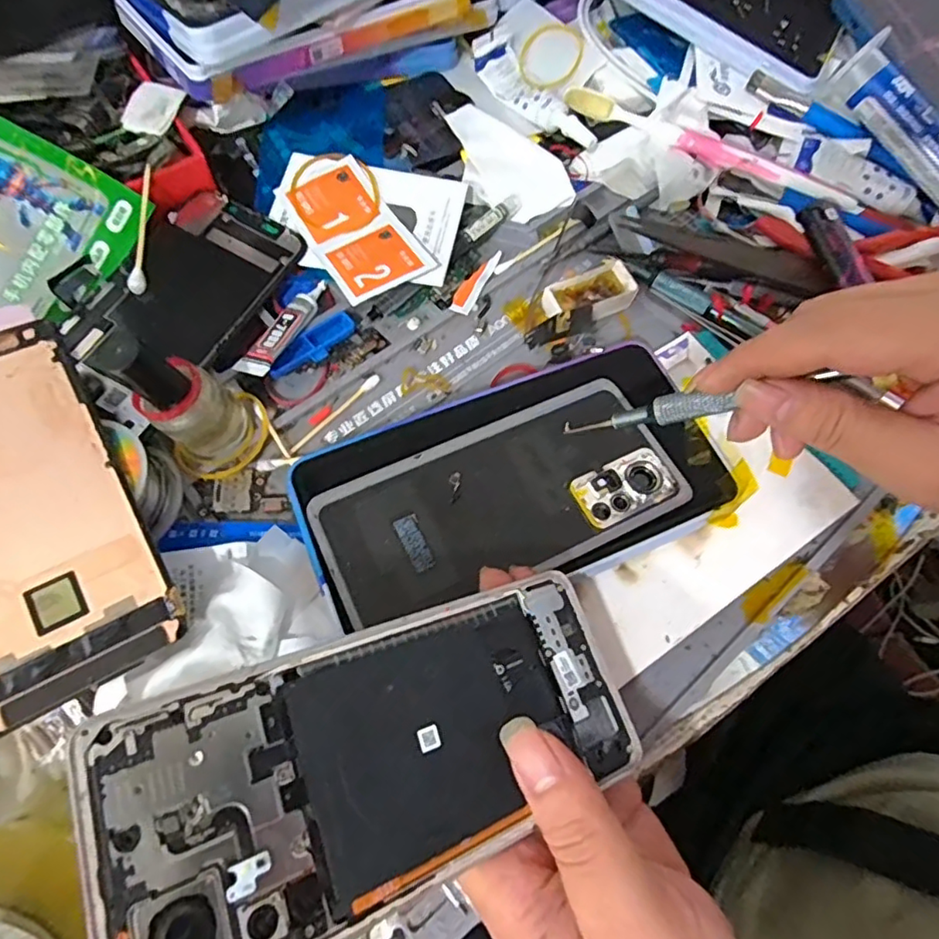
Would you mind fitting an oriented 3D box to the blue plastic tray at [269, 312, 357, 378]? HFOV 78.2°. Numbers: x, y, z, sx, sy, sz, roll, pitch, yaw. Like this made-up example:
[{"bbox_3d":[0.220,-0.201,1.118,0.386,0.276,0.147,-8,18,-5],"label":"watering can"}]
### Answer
[{"bbox_3d":[-0.081,-0.063,0.301,0.018,0.007,0.051,35,69,12],"label":"blue plastic tray"}]

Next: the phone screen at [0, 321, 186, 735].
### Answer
[{"bbox_3d":[-0.177,0.013,0.228,0.073,0.004,0.157,-28,75,-19],"label":"phone screen"}]

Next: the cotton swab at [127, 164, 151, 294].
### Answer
[{"bbox_3d":[-0.167,-0.122,0.294,0.008,0.006,0.067,0,82,-3],"label":"cotton swab"}]

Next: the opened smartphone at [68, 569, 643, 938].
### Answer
[{"bbox_3d":[-0.021,0.083,0.174,0.161,0.004,0.073,-11,69,-29],"label":"opened smartphone"}]

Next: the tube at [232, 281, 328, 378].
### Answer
[{"bbox_3d":[-0.093,-0.074,0.296,0.016,0.011,0.068,24,67,7],"label":"tube"}]

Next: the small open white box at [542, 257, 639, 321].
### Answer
[{"bbox_3d":[0.064,-0.096,0.318,0.050,0.019,0.023,-15,68,-10],"label":"small open white box"}]

